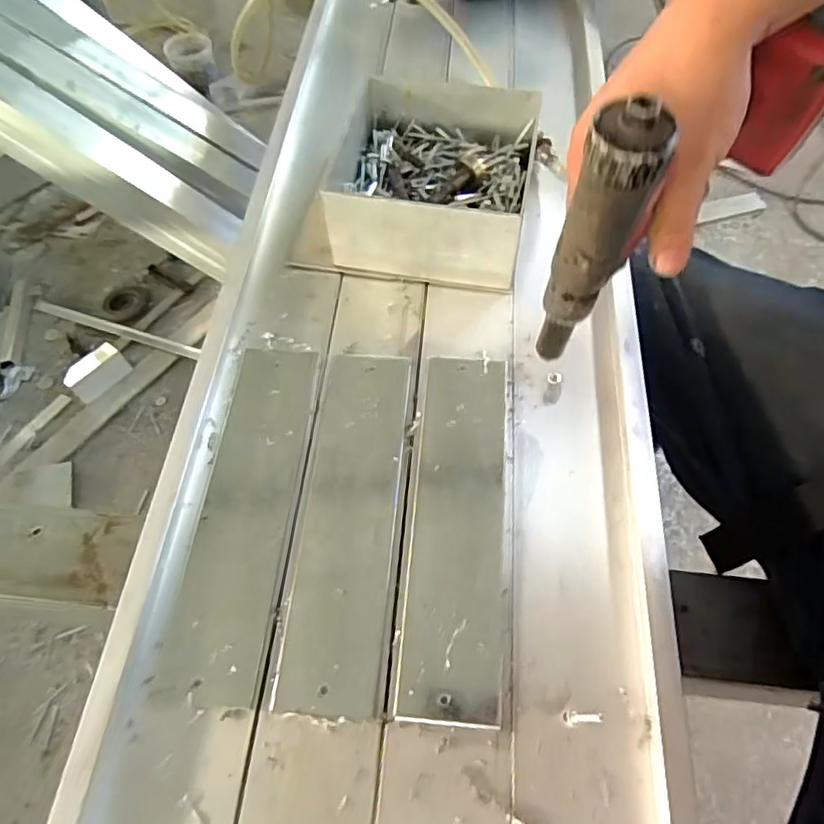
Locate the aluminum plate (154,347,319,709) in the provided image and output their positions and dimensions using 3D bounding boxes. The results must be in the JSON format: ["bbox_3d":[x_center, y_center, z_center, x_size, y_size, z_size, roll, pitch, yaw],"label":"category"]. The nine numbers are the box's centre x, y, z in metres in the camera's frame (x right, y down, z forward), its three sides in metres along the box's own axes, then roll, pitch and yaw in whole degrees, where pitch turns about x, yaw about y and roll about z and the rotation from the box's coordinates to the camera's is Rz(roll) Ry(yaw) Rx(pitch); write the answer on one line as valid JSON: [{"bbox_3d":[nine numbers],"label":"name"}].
[{"bbox_3d":[-0.109,0.059,0.402,0.056,0.004,0.242,2,59,5],"label":"aluminum plate"}]

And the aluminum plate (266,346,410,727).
[{"bbox_3d":[-0.040,0.062,0.397,0.059,0.005,0.242,2,59,5],"label":"aluminum plate"}]

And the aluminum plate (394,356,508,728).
[{"bbox_3d":[0.031,0.065,0.393,0.059,0.009,0.241,3,59,6],"label":"aluminum plate"}]

